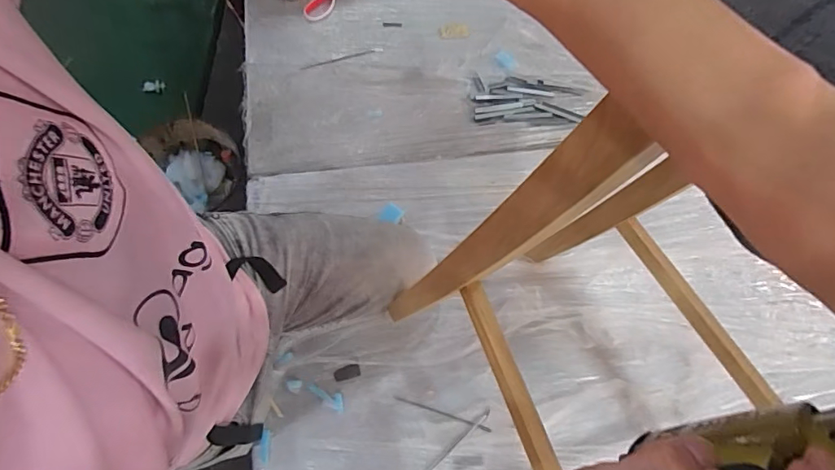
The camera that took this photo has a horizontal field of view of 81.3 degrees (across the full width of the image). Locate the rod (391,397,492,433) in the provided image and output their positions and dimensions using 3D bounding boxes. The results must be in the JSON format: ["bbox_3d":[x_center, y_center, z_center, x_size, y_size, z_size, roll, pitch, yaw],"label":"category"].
[{"bbox_3d":[0.042,0.298,0.812,0.165,0.005,0.008,18,71,4],"label":"rod"}]

